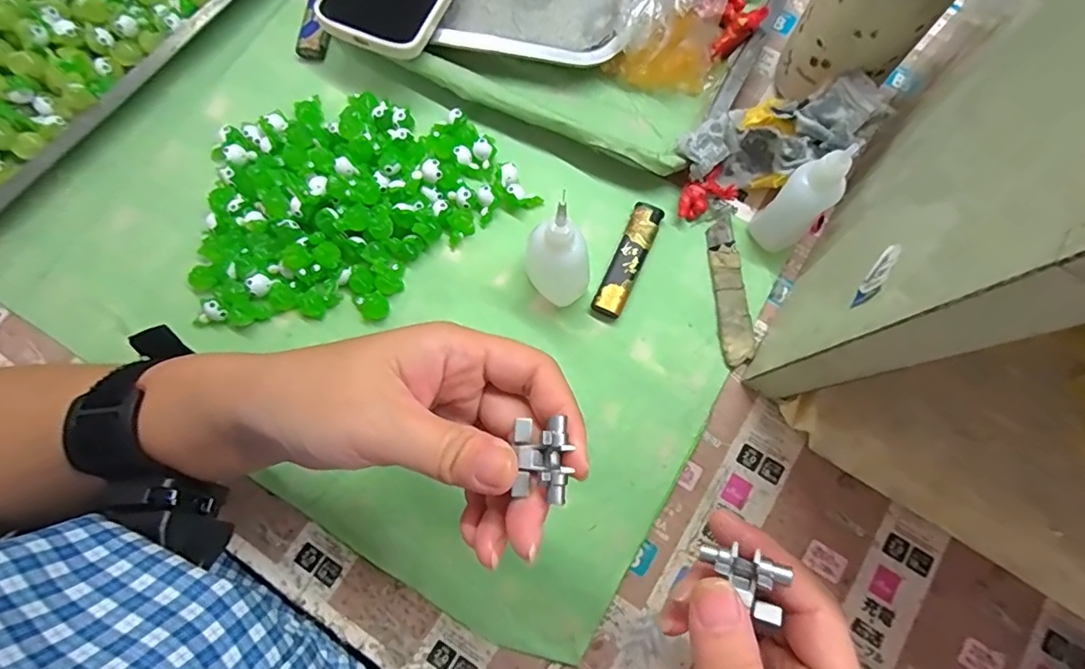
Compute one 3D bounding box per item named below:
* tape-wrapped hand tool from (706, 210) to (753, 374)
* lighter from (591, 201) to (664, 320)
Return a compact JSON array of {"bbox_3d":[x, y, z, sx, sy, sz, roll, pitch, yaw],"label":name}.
[{"bbox_3d":[0.120,-0.029,0.332,0.020,0.005,0.098,-3,77,1],"label":"tape-wrapped hand tool"},{"bbox_3d":[0.056,-0.049,0.334,0.019,0.011,0.081,24,79,6],"label":"lighter"}]

